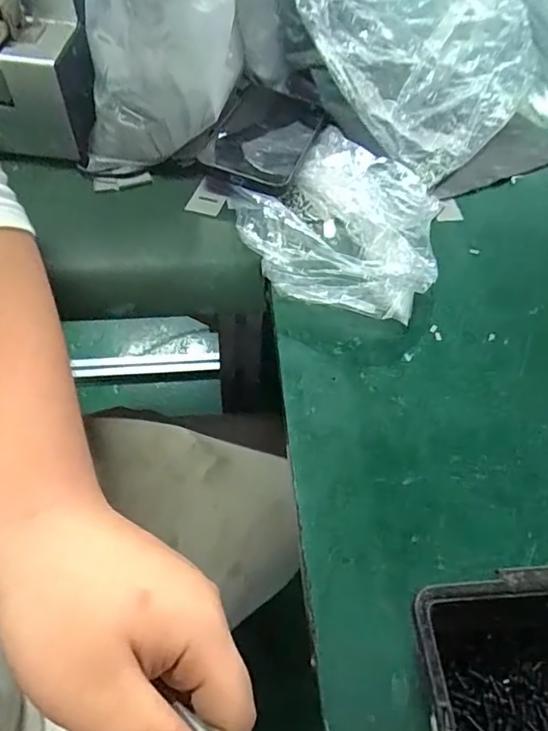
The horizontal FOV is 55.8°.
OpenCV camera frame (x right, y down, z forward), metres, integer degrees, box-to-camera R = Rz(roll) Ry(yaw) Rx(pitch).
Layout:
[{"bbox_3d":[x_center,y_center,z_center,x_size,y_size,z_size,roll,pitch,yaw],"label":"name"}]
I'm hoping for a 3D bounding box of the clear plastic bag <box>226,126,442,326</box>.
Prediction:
[{"bbox_3d":[0.049,-0.116,0.384,0.147,0.044,0.166,15,58,6],"label":"clear plastic bag"}]

